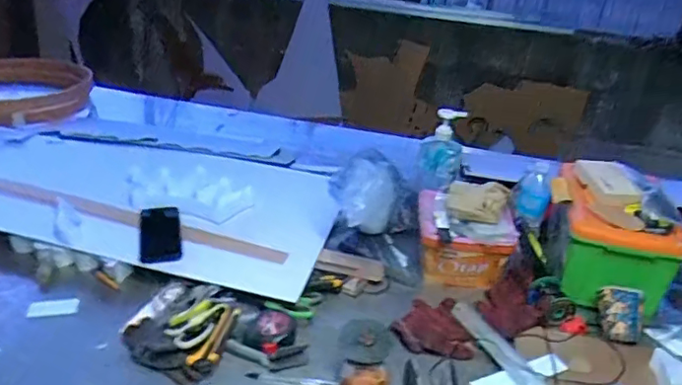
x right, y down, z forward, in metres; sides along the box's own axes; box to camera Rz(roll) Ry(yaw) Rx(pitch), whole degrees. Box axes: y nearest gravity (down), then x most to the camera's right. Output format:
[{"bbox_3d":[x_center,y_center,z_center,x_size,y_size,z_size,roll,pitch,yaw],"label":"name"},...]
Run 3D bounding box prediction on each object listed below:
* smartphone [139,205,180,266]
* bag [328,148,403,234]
[{"bbox_3d":[-0.362,0.085,1.140,0.076,0.012,0.156,-2,40,-17],"label":"smartphone"},{"bbox_3d":[0.049,-0.011,1.071,0.105,0.103,0.160,-5,32,-15],"label":"bag"}]

